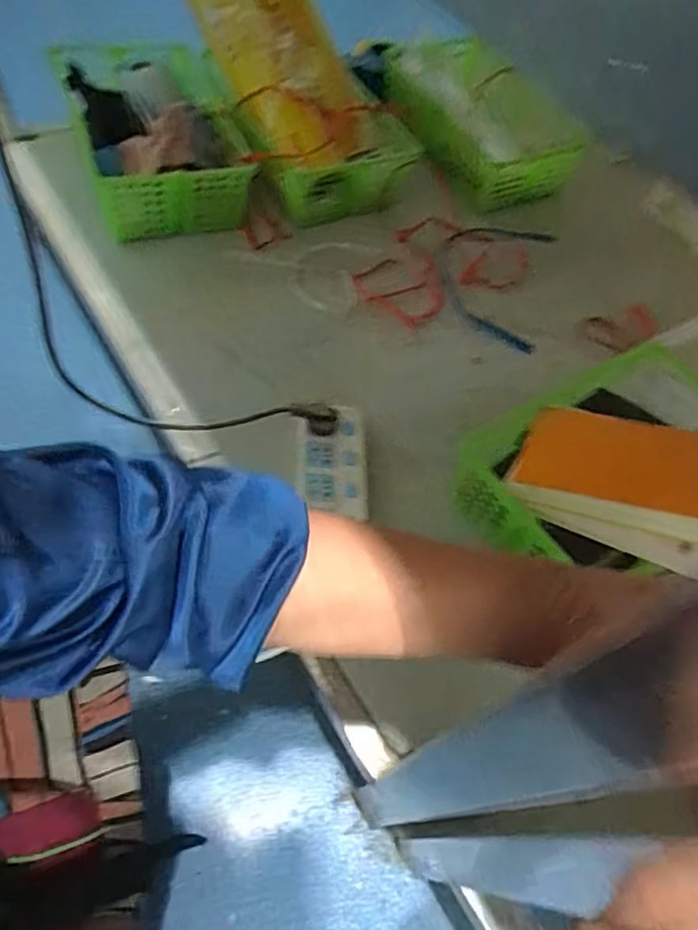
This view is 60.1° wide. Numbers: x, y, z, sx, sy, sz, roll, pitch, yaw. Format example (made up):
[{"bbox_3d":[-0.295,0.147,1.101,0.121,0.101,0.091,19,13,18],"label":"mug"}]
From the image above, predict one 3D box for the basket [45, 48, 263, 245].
[{"bbox_3d":[-0.289,-0.494,0.895,0.246,0.145,0.352,-12,61,-14],"label":"basket"}]

